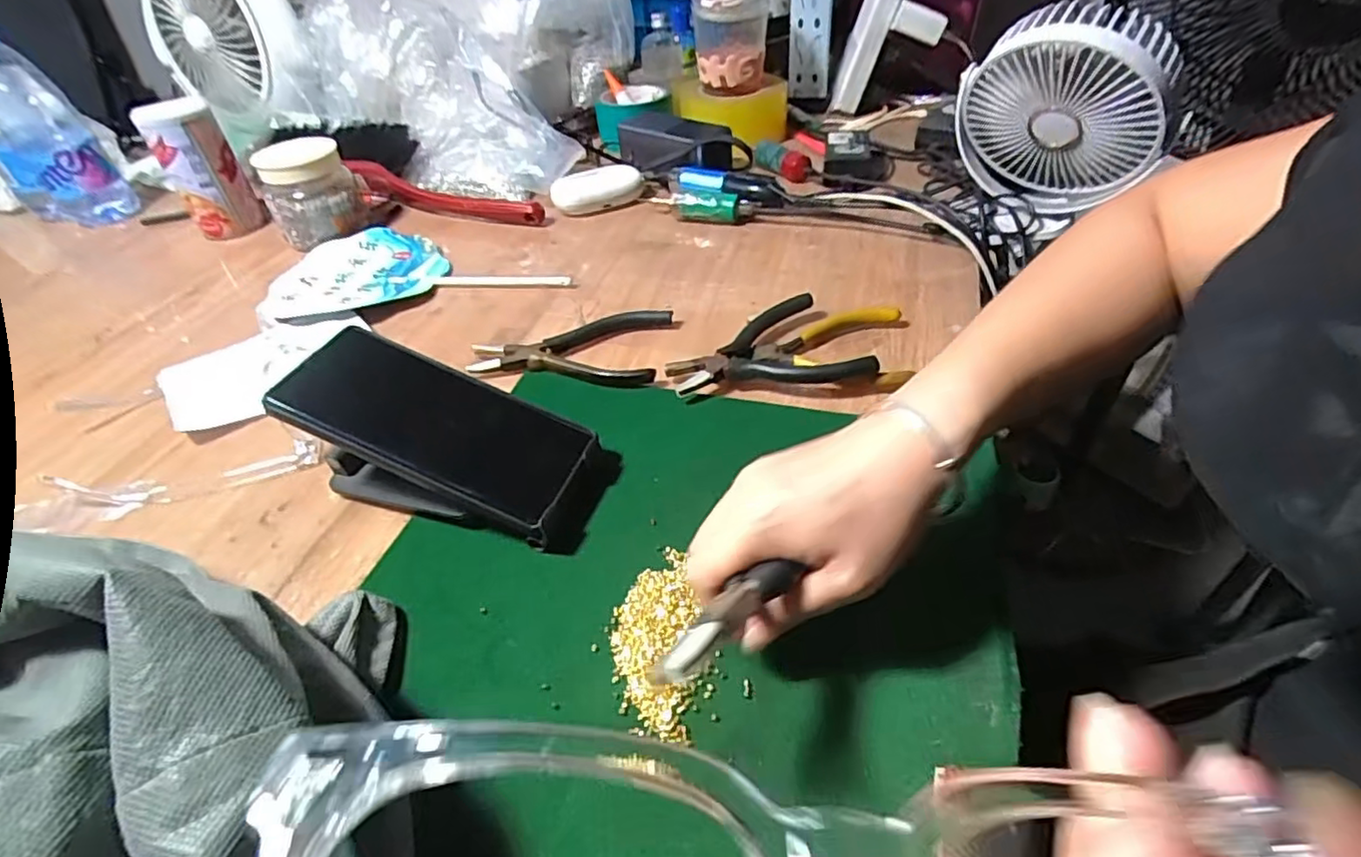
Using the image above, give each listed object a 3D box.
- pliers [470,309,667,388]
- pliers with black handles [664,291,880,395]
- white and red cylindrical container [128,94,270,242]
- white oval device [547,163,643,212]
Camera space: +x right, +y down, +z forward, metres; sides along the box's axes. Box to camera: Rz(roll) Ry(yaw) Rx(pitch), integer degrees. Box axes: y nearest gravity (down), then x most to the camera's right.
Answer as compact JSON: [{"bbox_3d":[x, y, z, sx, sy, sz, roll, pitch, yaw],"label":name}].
[{"bbox_3d":[-0.080,-0.061,0.472,0.134,0.014,0.083,3,43,10],"label":"pliers"},{"bbox_3d":[0.054,-0.047,0.437,0.123,0.024,0.095,-17,44,-12],"label":"pliers with black handles"},{"bbox_3d":[-0.487,-0.262,0.657,0.063,0.126,0.057,-32,48,-27],"label":"white and red cylindrical container"},{"bbox_3d":[-0.084,-0.241,0.651,0.090,0.031,0.039,-19,44,-14],"label":"white oval device"}]

